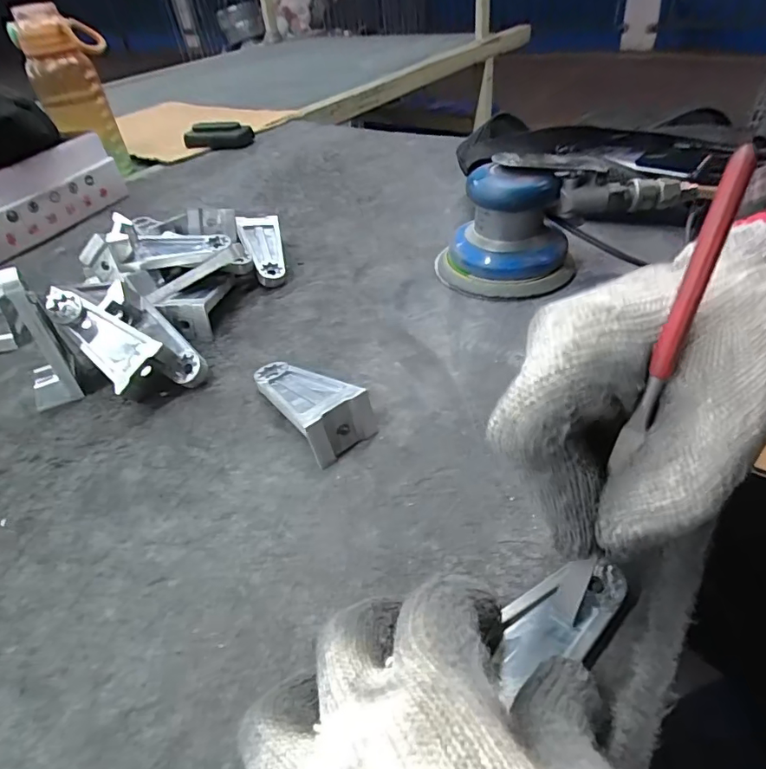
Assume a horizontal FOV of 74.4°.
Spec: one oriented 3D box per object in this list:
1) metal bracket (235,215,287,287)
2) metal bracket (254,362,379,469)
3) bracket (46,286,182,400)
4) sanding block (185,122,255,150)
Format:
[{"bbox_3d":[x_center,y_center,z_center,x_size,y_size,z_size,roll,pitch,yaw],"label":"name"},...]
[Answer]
[{"bbox_3d":[-0.113,-0.131,0.481,0.039,0.015,0.090,-15,58,-10],"label":"metal bracket"},{"bbox_3d":[-0.050,0.006,0.324,0.043,0.030,0.095,-31,47,-26],"label":"metal bracket"},{"bbox_3d":[-0.196,-0.031,0.358,0.107,0.035,0.047,38,53,9],"label":"bracket"},{"bbox_3d":[-0.263,-0.397,0.807,0.108,0.034,0.031,-4,41,2],"label":"sanding block"}]

